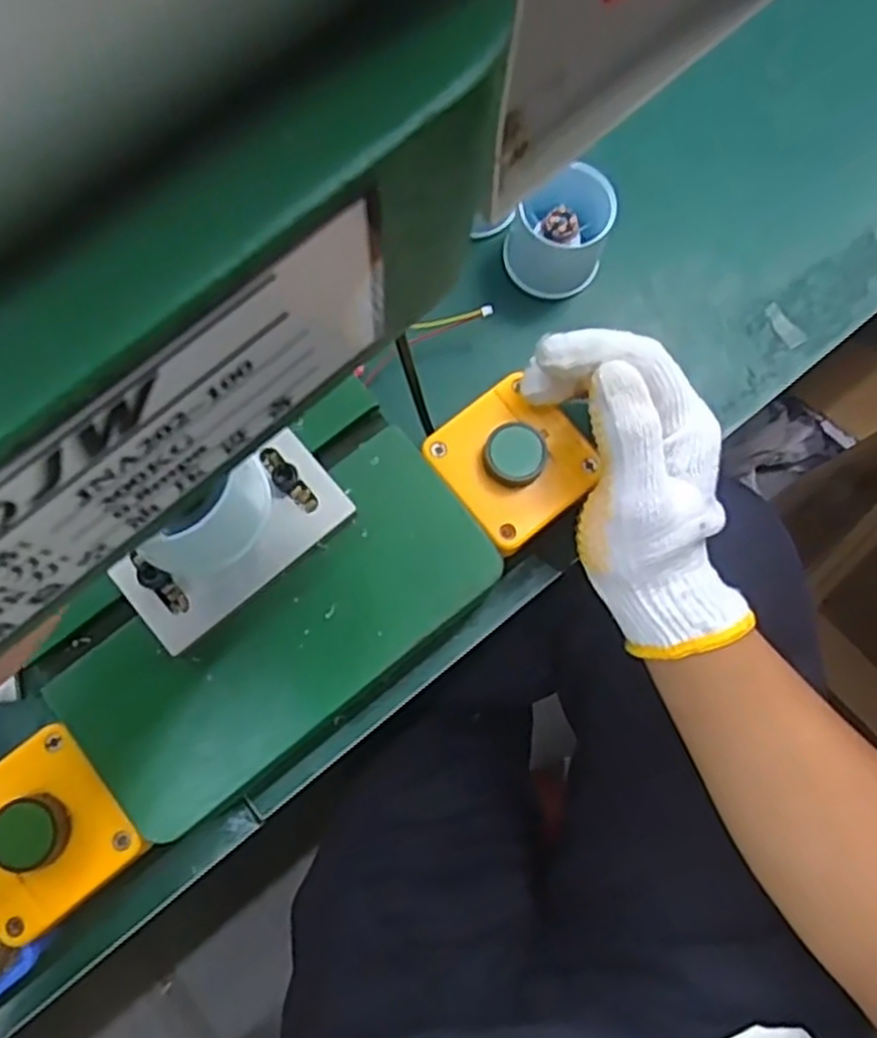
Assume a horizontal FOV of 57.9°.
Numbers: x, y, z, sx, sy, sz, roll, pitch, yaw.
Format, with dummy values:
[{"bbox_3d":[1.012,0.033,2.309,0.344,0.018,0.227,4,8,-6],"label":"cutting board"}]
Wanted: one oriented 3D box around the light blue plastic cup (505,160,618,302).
[{"bbox_3d":[0.064,-0.157,0.440,0.053,0.056,0.056,0,76,-2],"label":"light blue plastic cup"}]

